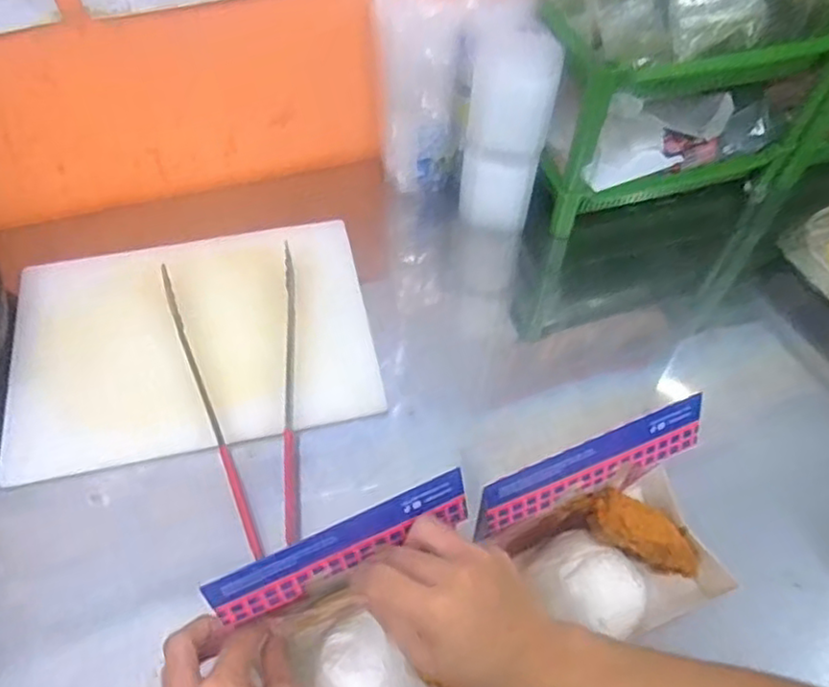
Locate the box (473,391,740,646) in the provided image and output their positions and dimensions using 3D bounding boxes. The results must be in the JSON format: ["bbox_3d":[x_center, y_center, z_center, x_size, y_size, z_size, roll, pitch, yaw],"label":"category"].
[{"bbox_3d":[0.147,0.154,0.500,0.172,0.156,0.117,-19,59,-14],"label":"box"}]

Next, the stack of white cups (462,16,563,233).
[{"bbox_3d":[0.094,-0.218,0.695,0.086,0.204,0.068,10,57,5],"label":"stack of white cups"}]

